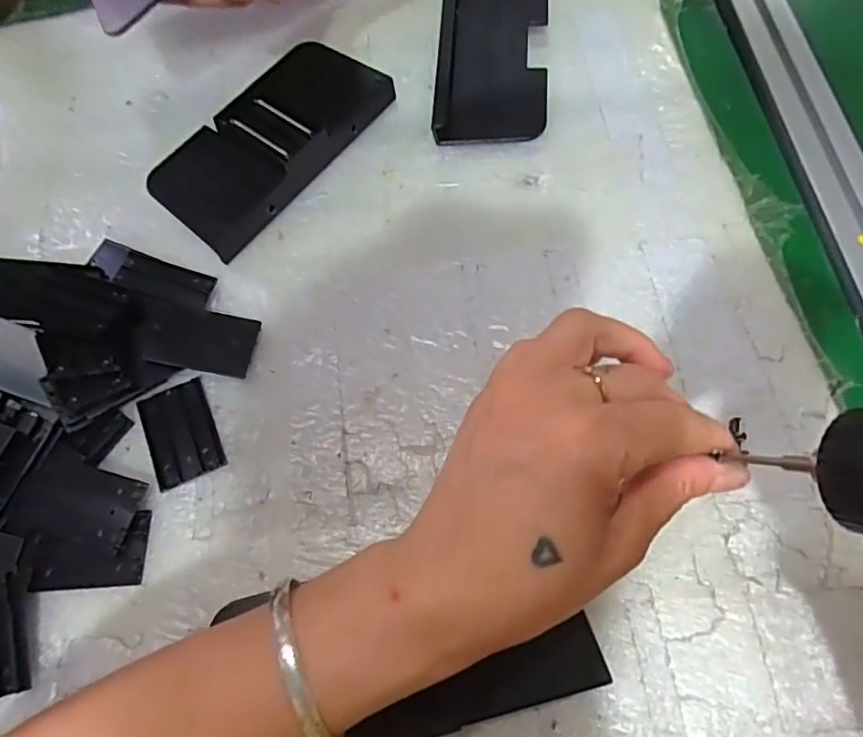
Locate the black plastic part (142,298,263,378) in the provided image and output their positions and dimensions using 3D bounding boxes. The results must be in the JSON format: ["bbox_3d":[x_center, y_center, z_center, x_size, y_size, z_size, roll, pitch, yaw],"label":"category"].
[{"bbox_3d":[-0.129,-0.017,0.324,0.060,0.007,0.037,13,64,-6],"label":"black plastic part"}]

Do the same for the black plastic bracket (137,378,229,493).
[{"bbox_3d":[-0.134,0.034,0.312,0.035,0.005,0.053,-23,67,-7],"label":"black plastic bracket"}]

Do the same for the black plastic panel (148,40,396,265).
[{"bbox_3d":[-0.101,-0.147,0.376,0.070,0.029,0.162,34,73,16],"label":"black plastic panel"}]

